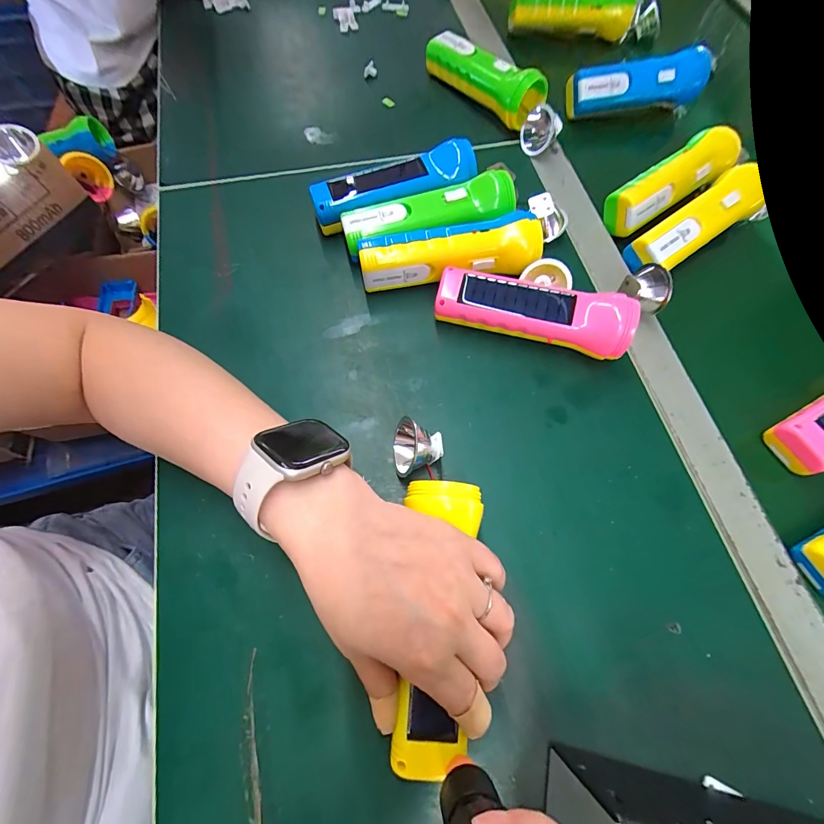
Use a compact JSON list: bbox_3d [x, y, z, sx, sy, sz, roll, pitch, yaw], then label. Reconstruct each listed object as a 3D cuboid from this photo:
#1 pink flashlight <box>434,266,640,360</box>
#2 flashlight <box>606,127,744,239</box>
[{"bbox_3d":[0.098,-0.080,0.321,0.152,0.049,0.037,16,68,7],"label":"pink flashlight"},{"bbox_3d":[0.254,-0.226,0.376,0.138,0.035,0.043,-33,113,-5],"label":"flashlight"}]

